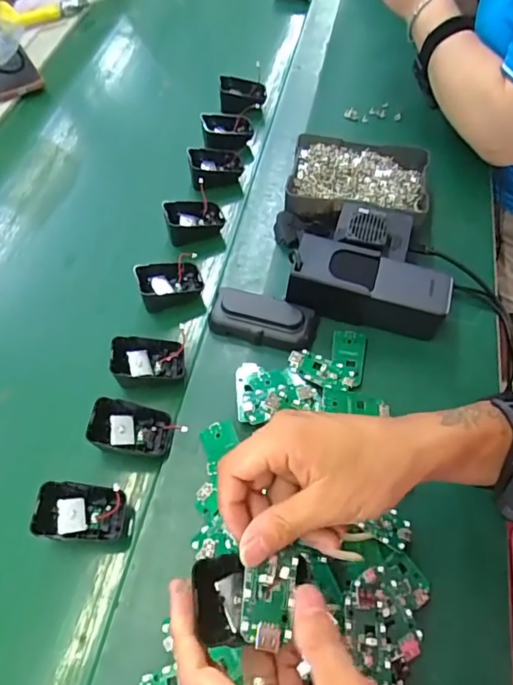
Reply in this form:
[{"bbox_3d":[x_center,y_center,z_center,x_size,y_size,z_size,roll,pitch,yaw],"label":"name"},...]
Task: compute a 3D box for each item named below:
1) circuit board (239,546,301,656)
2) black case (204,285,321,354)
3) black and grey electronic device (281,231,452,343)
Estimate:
[{"bbox_3d":[0.007,0.139,0.280,0.031,0.005,0.050,21,53,-12],"label":"circuit board"},{"bbox_3d":[0.004,-0.025,0.516,0.107,0.023,0.052,17,60,14],"label":"black case"},{"bbox_3d":[0.114,-0.057,0.511,0.153,0.055,0.061,14,59,13],"label":"black and grey electronic device"}]

